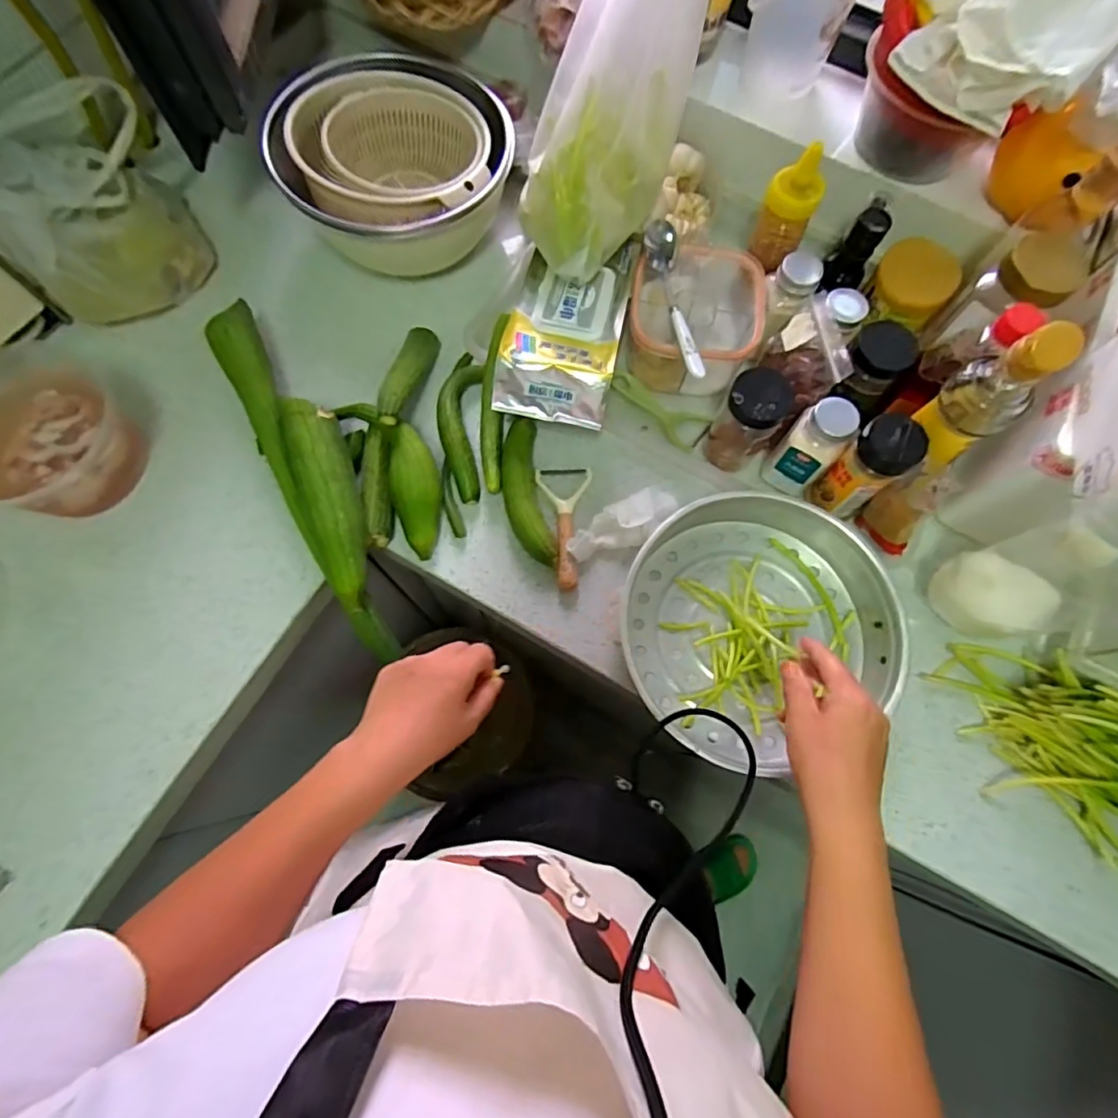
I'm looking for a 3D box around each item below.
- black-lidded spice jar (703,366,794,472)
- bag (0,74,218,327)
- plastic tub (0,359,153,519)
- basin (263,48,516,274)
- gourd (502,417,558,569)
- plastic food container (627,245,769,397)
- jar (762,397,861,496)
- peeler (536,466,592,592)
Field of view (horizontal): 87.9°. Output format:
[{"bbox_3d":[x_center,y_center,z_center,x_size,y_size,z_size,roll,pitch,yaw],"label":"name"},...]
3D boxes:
[{"bbox_3d":[0.189,-0.138,0.585,0.058,0.107,0.050,33,75,8],"label":"black-lidded spice jar"},{"bbox_3d":[-0.501,-0.376,0.620,0.193,0.183,0.126,-39,76,-13],"label":"bag"},{"bbox_3d":[-0.506,-0.119,0.593,0.122,0.070,0.160,23,72,7],"label":"plastic tub"},{"bbox_3d":[-0.177,-0.433,0.647,0.253,0.108,0.214,-25,76,-9],"label":"basin"},{"bbox_3d":[-0.034,-0.070,0.611,0.047,0.033,0.166,-10,71,-5],"label":"gourd"},{"bbox_3d":[0.145,-0.261,0.642,0.136,0.083,0.140,0,76,-1],"label":"plastic food container"},{"bbox_3d":[0.250,-0.110,0.583,0.050,0.114,0.049,1,73,-2],"label":"jar"},{"bbox_3d":[0.001,-0.038,0.603,0.057,0.021,0.141,4,73,-1],"label":"peeler"}]

